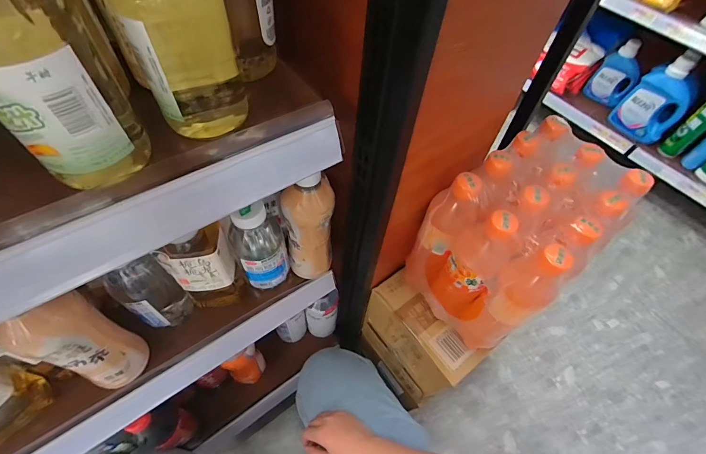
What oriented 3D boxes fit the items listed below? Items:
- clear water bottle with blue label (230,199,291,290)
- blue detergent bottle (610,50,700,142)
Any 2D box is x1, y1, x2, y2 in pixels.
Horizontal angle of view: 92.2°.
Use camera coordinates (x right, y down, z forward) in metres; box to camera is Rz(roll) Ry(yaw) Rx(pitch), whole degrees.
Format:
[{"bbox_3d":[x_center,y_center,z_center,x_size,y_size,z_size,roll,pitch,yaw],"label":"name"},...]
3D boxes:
[{"bbox_3d":[-0.123,0.024,0.454,0.069,0.153,0.060,-12,58,-13],"label":"clear water bottle with blue label"},{"bbox_3d":[1.056,-0.454,1.179,0.089,0.283,0.212,6,55,-1],"label":"blue detergent bottle"}]

